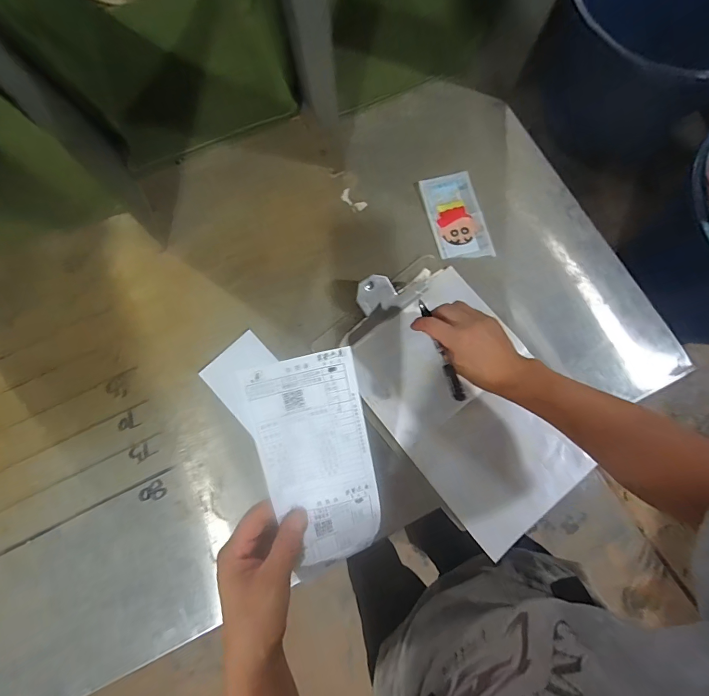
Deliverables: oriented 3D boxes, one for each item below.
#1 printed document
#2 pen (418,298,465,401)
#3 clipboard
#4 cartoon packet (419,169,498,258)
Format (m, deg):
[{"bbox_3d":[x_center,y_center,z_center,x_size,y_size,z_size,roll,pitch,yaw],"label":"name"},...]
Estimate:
[{"bbox_3d":[-0.028,0.104,0.327,0.093,0.014,0.201,-14,106,-4],"label":"printed document"},{"bbox_3d":[0.107,0.001,0.462,0.014,0.015,0.135,-19,76,-4],"label":"pen"},{"bbox_3d":[0.131,0.062,0.498,0.211,0.029,0.363,-32,81,-7],"label":"clipboard"},{"bbox_3d":[0.156,-0.199,0.565,0.080,0.009,0.141,-14,77,-3],"label":"cartoon packet"}]

